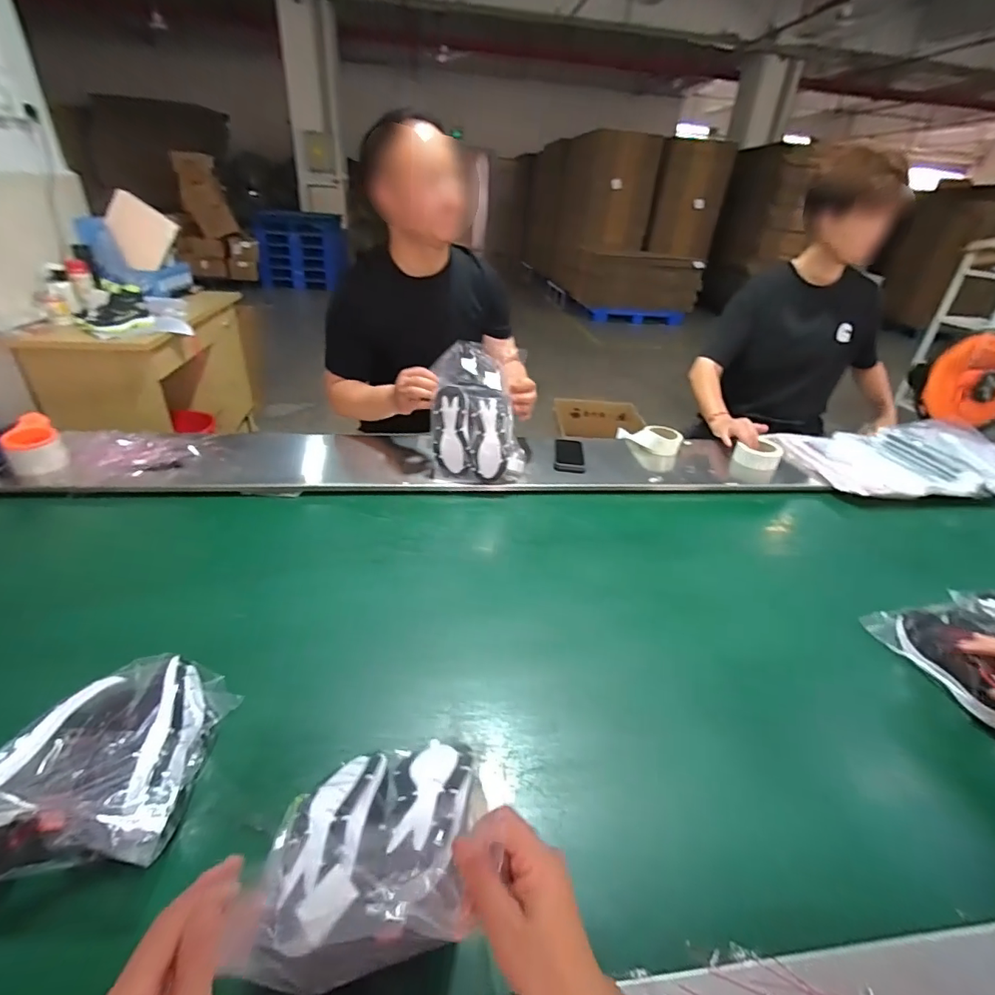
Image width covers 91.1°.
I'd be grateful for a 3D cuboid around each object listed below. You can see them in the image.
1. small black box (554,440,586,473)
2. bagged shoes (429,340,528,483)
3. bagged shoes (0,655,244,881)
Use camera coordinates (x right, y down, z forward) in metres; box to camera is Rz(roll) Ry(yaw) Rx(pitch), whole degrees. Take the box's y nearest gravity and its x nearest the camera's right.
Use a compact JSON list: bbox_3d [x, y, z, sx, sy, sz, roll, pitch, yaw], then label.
[{"bbox_3d":[0.174,-0.100,1.169,0.071,0.018,0.142,7,32,4],"label":"small black box"},{"bbox_3d":[-0.036,-0.181,1.047,0.206,0.287,0.100,4,14,0],"label":"bagged shoes"},{"bbox_3d":[-0.409,0.254,0.491,0.208,0.072,0.202,1,32,-6],"label":"bagged shoes"}]

